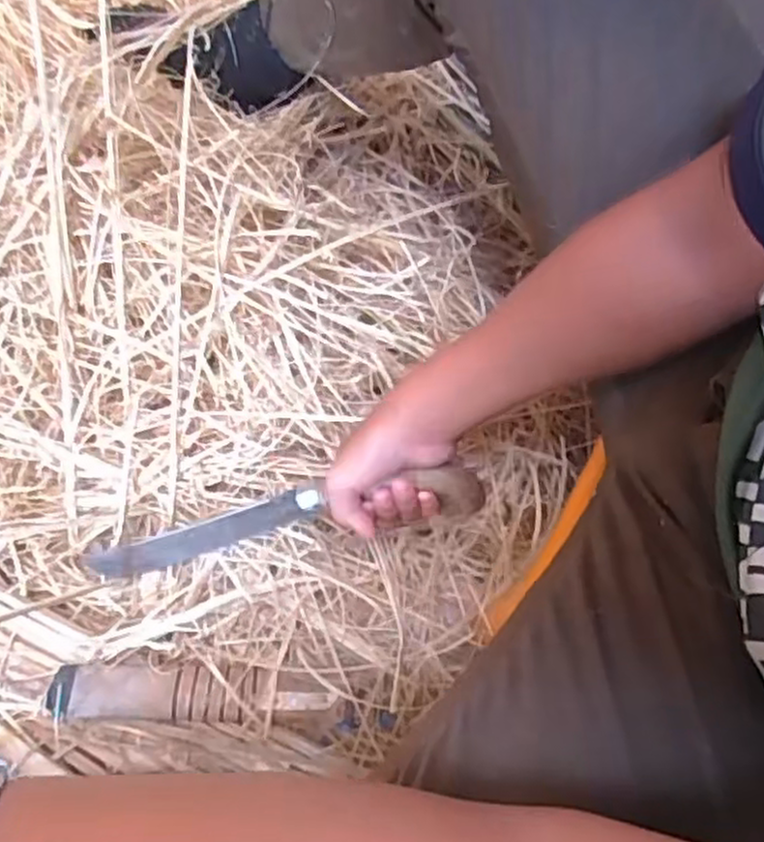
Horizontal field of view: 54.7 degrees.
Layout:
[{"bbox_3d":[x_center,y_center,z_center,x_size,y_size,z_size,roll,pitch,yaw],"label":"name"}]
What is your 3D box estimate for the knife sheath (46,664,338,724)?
[{"bbox_3d":[-0.168,0.242,0.656,0.241,0.034,0.048,1,74,2],"label":"knife sheath"}]

